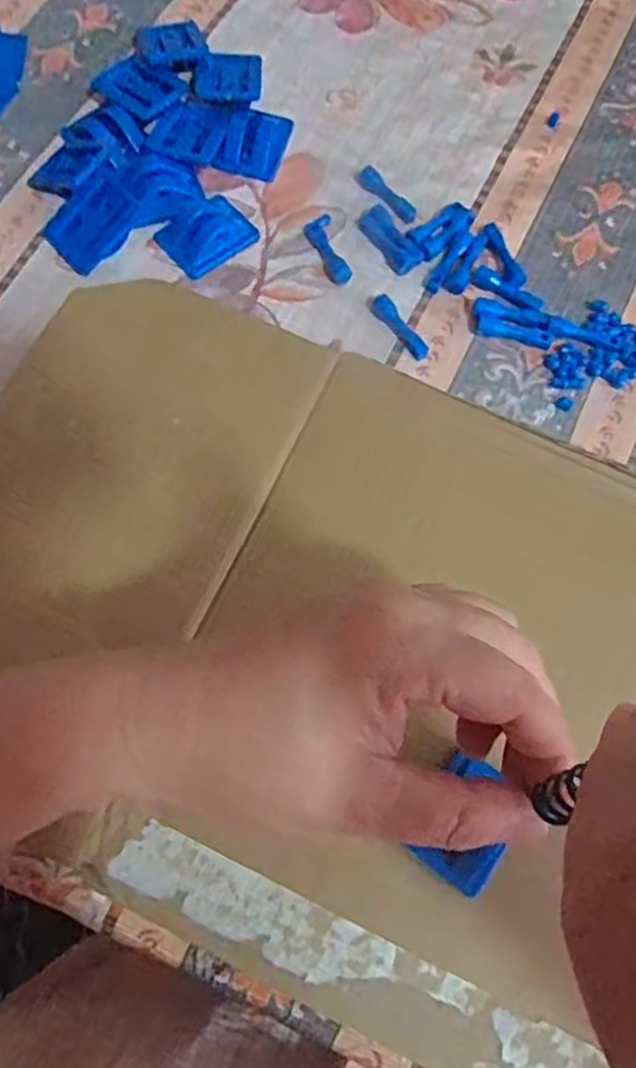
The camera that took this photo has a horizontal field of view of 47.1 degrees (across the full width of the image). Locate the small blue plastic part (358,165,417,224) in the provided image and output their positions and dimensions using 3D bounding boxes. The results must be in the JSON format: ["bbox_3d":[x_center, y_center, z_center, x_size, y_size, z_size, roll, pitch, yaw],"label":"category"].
[{"bbox_3d":[0.037,-0.178,0.383,0.009,0.007,0.038,-40,76,-16],"label":"small blue plastic part"}]

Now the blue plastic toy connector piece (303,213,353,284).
[{"bbox_3d":[0.005,-0.144,0.370,0.014,0.006,0.043,-16,71,-9],"label":"blue plastic toy connector piece"}]

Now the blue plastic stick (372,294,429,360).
[{"bbox_3d":[0.041,-0.101,0.355,0.009,0.010,0.037,-31,74,-14],"label":"blue plastic stick"}]

